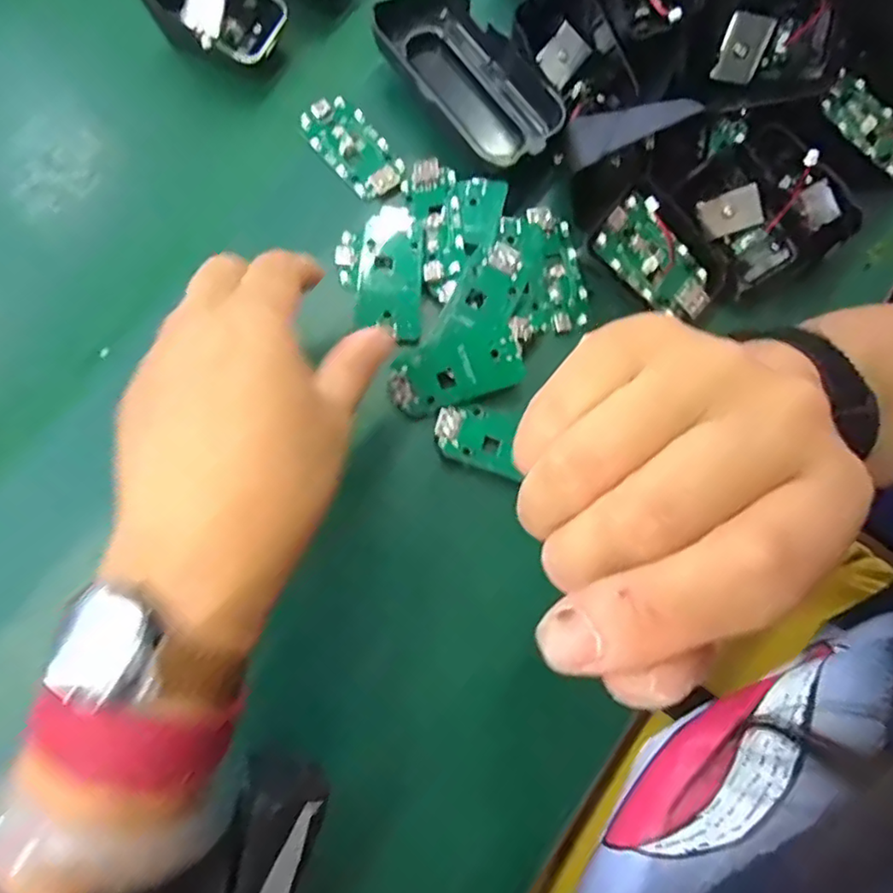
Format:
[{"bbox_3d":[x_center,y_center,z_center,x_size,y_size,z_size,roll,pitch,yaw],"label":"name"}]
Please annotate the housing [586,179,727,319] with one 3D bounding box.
[{"bbox_3d":[0.102,-0.093,0.289,0.066,0.018,0.044,36,98,-17],"label":"housing"}]

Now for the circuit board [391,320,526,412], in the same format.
[{"bbox_3d":[0.003,-0.037,0.281,0.060,0.009,0.029,-16,78,-4],"label":"circuit board"}]

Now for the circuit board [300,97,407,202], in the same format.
[{"bbox_3d":[-0.049,-0.156,0.313,0.031,0.008,0.065,-38,81,-8],"label":"circuit board"}]

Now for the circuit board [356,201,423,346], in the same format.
[{"bbox_3d":[-0.028,-0.084,0.293,0.031,0.010,0.065,2,78,0],"label":"circuit board"}]

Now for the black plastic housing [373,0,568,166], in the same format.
[{"bbox_3d":[0.011,-0.193,0.310,0.043,0.026,0.122,-38,81,-8],"label":"black plastic housing"}]

